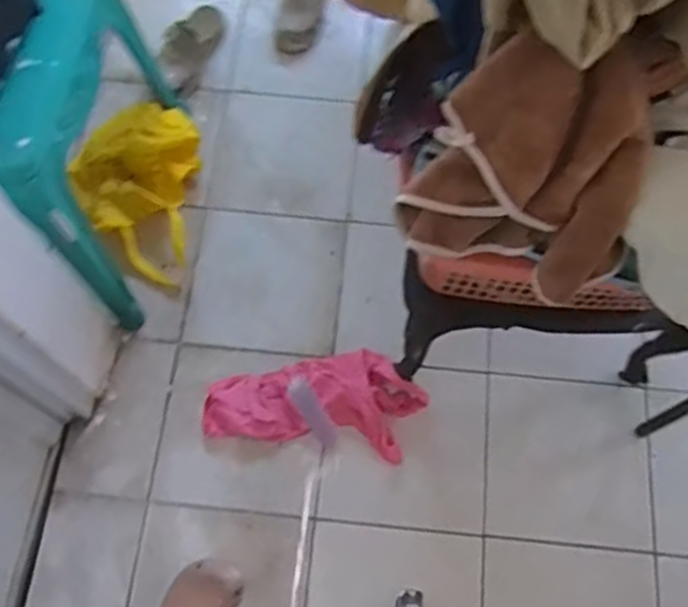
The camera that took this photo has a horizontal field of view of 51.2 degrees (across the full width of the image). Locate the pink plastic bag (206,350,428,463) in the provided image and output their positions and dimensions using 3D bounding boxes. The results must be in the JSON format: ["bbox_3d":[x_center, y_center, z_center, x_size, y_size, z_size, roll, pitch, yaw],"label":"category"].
[{"bbox_3d":[-0.052,0.176,1.343,0.397,0.055,0.196,8,68,2],"label":"pink plastic bag"}]

